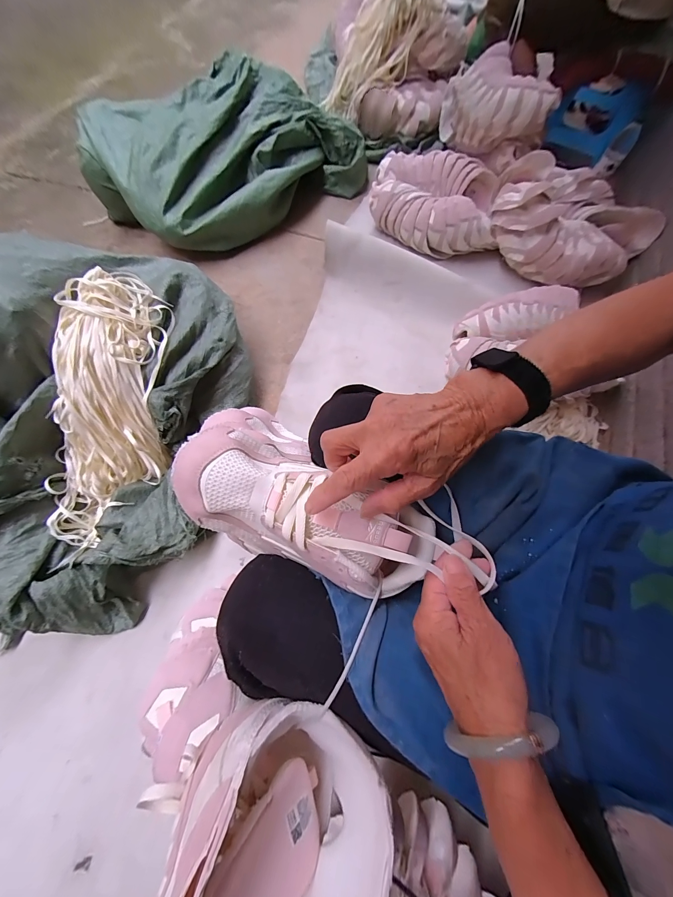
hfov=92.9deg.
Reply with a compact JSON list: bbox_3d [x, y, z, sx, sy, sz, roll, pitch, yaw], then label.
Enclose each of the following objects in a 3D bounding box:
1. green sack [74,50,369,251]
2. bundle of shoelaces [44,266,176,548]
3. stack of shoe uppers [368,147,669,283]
[{"bbox_3d":[-0.343,-0.941,1.026,0.803,0.203,0.502,-37,76,-15],"label":"green sack"},{"bbox_3d":[-0.449,-0.078,0.641,0.188,0.128,0.541,12,96,7],"label":"bundle of shoelaces"},{"bbox_3d":[0.495,-0.702,0.954,0.803,0.161,0.297,20,70,4],"label":"stack of shoe uppers"}]

